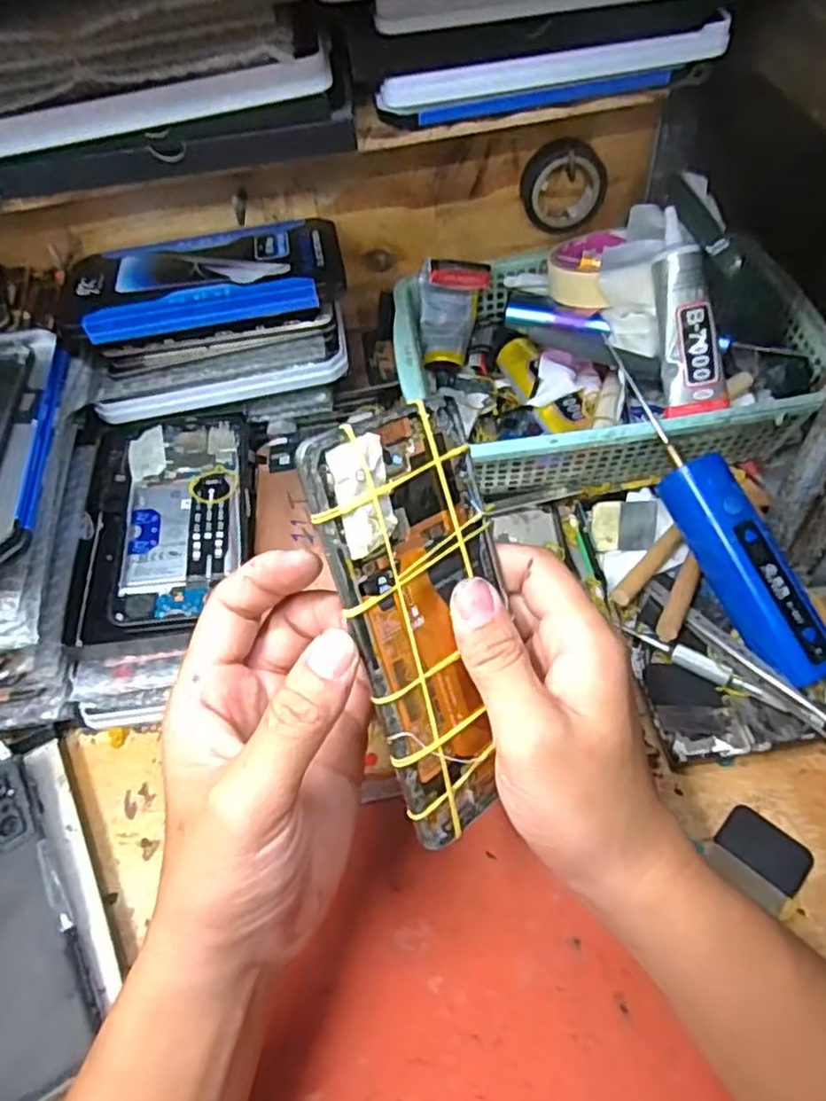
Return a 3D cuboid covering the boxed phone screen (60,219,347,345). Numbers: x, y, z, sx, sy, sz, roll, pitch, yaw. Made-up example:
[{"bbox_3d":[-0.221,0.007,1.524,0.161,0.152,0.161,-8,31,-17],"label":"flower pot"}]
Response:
[{"bbox_3d":[-0.135,-0.180,0.448,0.173,0.016,0.094,-15,55,-4],"label":"boxed phone screen"}]

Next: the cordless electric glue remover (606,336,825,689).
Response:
[{"bbox_3d":[0.168,-0.024,0.392,0.037,0.030,0.210,-23,74,-11],"label":"cordless electric glue remover"}]

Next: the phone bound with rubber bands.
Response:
[{"bbox_3d":[0.011,0.027,0.265,0.076,0.161,0.006,-26,18,-37],"label":"phone bound with rubber bands"}]

